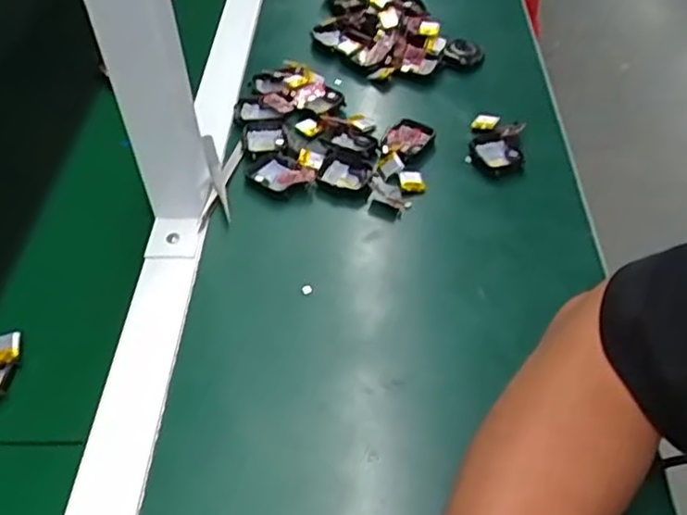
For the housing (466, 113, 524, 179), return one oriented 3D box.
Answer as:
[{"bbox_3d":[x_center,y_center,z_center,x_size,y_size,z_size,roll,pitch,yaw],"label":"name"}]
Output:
[{"bbox_3d":[0.133,-0.099,0.582,0.045,0.017,0.072,9,50,9],"label":"housing"}]

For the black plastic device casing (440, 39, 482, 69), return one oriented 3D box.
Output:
[{"bbox_3d":[0.119,-0.206,0.673,0.043,0.022,0.021,-1,49,1],"label":"black plastic device casing"}]

